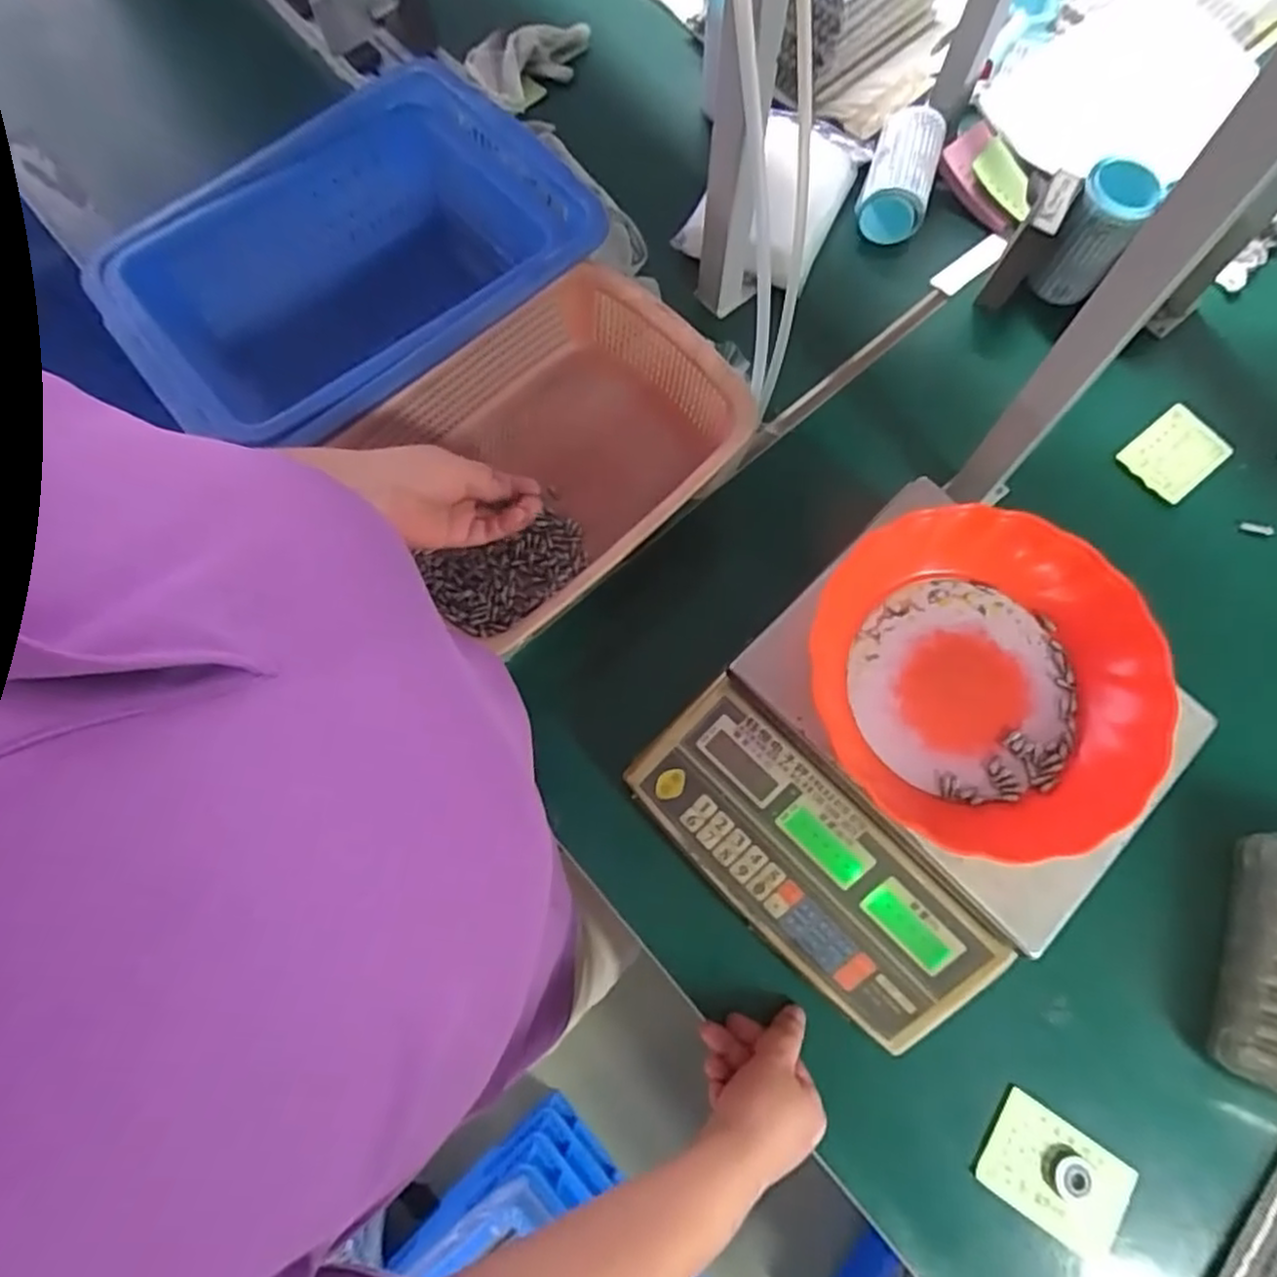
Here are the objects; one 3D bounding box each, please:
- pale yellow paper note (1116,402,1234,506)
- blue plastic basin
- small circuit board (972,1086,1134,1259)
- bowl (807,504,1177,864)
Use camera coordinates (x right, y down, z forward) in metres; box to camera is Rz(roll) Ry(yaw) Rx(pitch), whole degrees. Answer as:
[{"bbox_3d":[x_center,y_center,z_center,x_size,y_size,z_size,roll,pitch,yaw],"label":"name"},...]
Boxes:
[{"bbox_3d":[0.488,-0.167,0.650,0.090,0.006,0.066,-38,76,-10],"label":"pale yellow paper note"},{"bbox_3d":[-0.238,-0.310,0.642,0.366,0.159,0.285,-40,76,-11],"label":"blue plastic basin"},{"bbox_3d":[0.285,0.367,0.489,0.094,0.006,0.065,33,76,10],"label":"small circuit board"},{"bbox_3d":[0.210,0.027,0.443,0.200,0.051,0.212,0,73,1],"label":"bowl"}]

